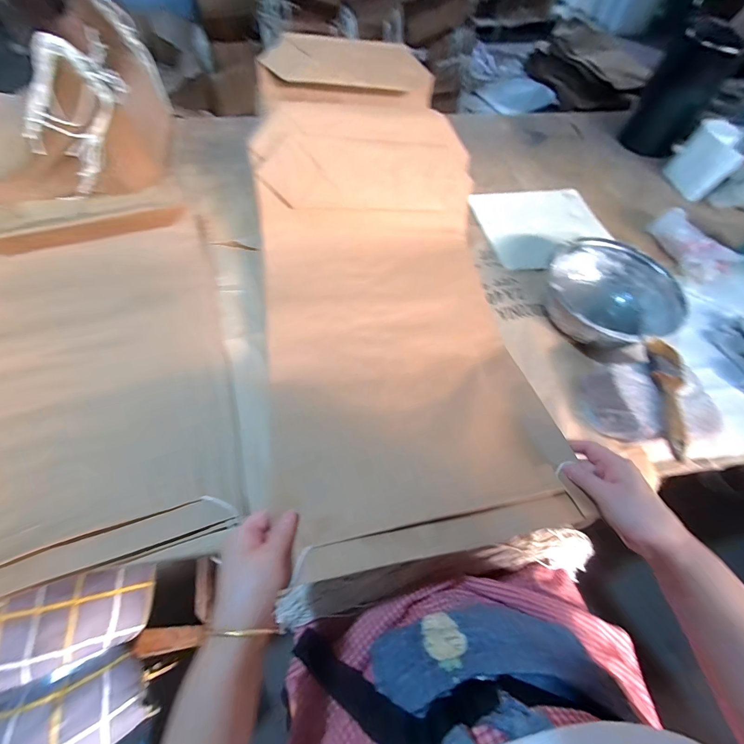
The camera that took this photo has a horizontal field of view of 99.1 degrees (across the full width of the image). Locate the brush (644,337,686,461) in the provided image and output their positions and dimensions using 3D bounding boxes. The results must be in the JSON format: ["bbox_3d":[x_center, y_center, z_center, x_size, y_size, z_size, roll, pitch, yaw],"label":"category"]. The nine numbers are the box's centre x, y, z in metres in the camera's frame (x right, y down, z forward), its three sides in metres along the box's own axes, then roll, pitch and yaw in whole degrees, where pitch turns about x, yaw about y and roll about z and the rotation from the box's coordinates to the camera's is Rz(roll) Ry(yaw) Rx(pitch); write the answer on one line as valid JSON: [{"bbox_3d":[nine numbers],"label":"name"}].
[{"bbox_3d":[0.404,0.032,0.426,0.045,0.015,0.171,13,63,4],"label":"brush"}]

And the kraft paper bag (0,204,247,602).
[{"bbox_3d":[-0.433,-0.048,0.481,0.373,0.029,0.645,-18,65,-12],"label":"kraft paper bag"}]

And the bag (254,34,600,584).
[{"bbox_3d":[0.032,-0.103,0.436,0.345,0.152,0.607,-9,63,-7],"label":"bag"}]

